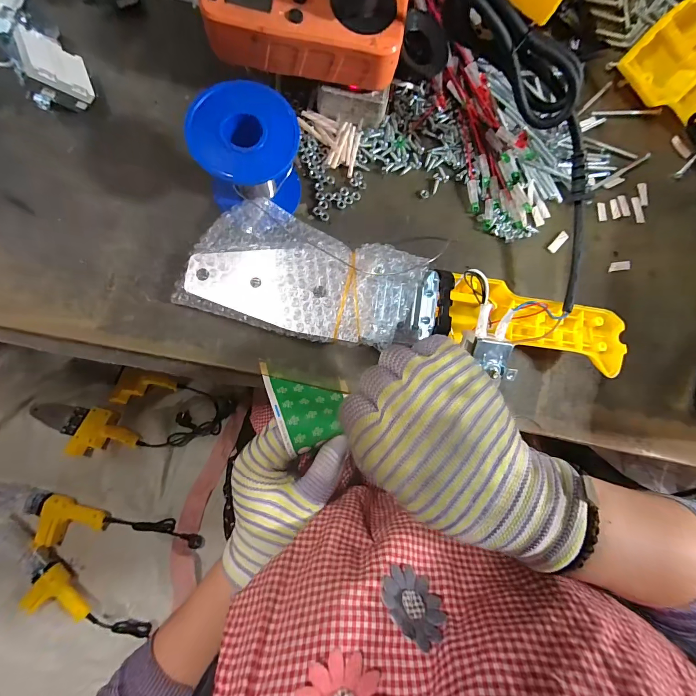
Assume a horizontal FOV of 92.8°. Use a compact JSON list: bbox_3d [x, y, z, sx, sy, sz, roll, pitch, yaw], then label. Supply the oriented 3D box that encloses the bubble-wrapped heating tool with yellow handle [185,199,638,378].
[{"bbox_3d":[0.050,-0.035,0.243,0.329,0.051,0.086,13,85,-7],"label":"bubble-wrapped heating tool with yellow handle"}]

